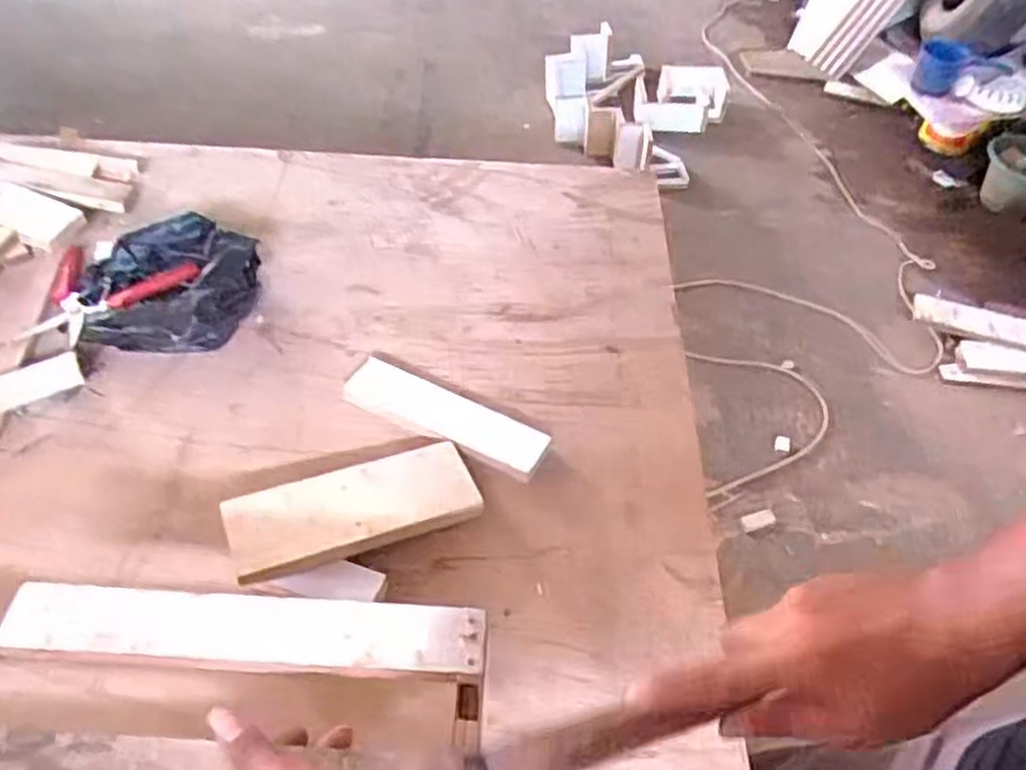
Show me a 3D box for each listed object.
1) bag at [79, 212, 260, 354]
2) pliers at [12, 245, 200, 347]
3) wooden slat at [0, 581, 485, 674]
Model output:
[{"bbox_3d":[-0.360,-0.104,0.788,0.189,0.075,0.147,5,51,1],"label":"bag"},{"bbox_3d":[-0.416,-0.092,0.808,0.147,0.025,0.130,4,51,0],"label":"pliers"},{"bbox_3d":[-0.171,0.156,0.501,0.300,0.013,0.046,3,48,0],"label":"wooden slat"}]

